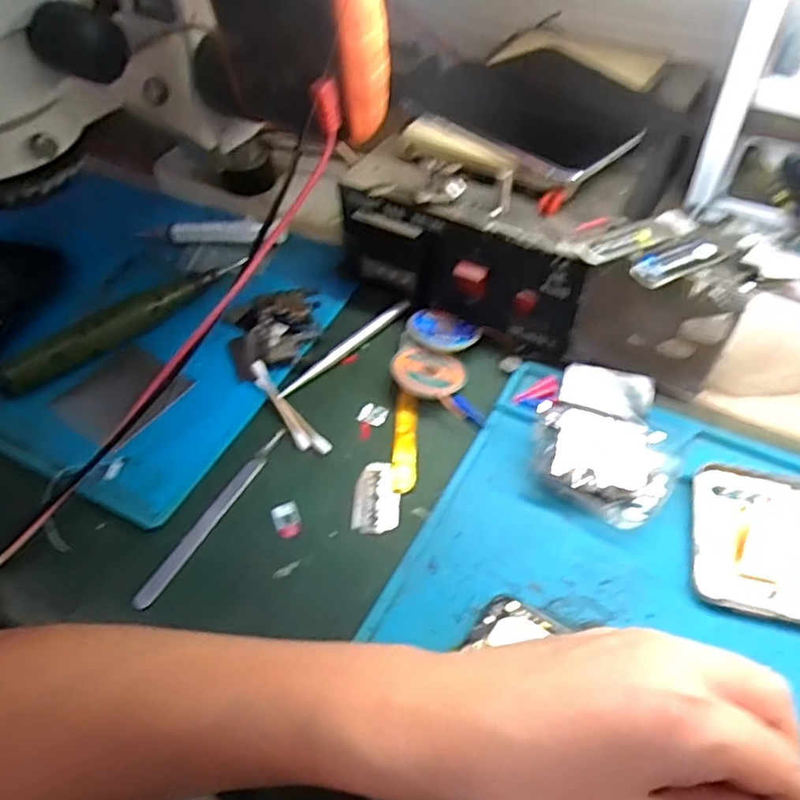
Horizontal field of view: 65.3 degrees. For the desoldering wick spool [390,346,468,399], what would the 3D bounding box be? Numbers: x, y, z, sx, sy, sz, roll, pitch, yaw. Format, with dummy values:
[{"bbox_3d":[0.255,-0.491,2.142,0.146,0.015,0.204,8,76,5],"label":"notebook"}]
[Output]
[{"bbox_3d":[0.017,-0.015,0.384,0.044,0.015,0.038,15,54,16],"label":"desoldering wick spool"}]

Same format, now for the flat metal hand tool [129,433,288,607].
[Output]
[{"bbox_3d":[-0.100,0.060,0.338,0.011,0.004,0.118,20,55,20],"label":"flat metal hand tool"}]

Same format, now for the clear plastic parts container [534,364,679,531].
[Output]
[{"bbox_3d":[0.113,0.022,0.338,0.072,0.026,0.077,24,57,22],"label":"clear plastic parts container"}]

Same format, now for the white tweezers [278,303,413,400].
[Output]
[{"bbox_3d":[-0.036,-0.035,0.415,0.112,0.006,0.010,-39,58,-24],"label":"white tweezers"}]

